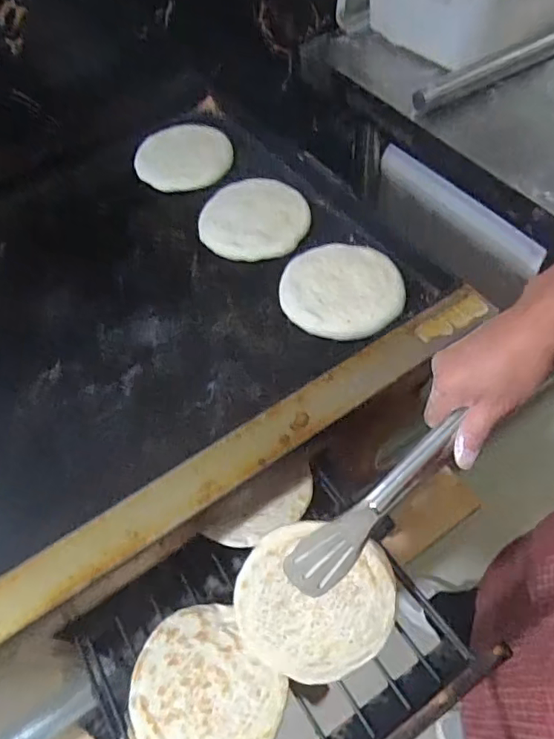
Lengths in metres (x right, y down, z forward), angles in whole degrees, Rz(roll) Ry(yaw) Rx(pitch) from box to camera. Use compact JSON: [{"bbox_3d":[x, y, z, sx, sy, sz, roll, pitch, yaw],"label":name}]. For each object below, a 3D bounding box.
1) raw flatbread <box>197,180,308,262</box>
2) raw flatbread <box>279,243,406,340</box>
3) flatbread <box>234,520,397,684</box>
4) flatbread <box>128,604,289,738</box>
[{"bbox_3d":[-0.024,-0.179,0.653,0.121,0.020,0.121,5,57,8],"label":"raw flatbread"},{"bbox_3d":[0.066,-0.083,0.581,0.122,0.021,0.121,-2,56,4],"label":"raw flatbread"},{"bbox_3d":[0.030,0.188,0.447,0.125,0.007,0.121,0,92,-1],"label":"flatbread"},{"bbox_3d":[-0.061,0.259,0.447,0.110,0.009,0.120,-2,56,4],"label":"flatbread"}]

